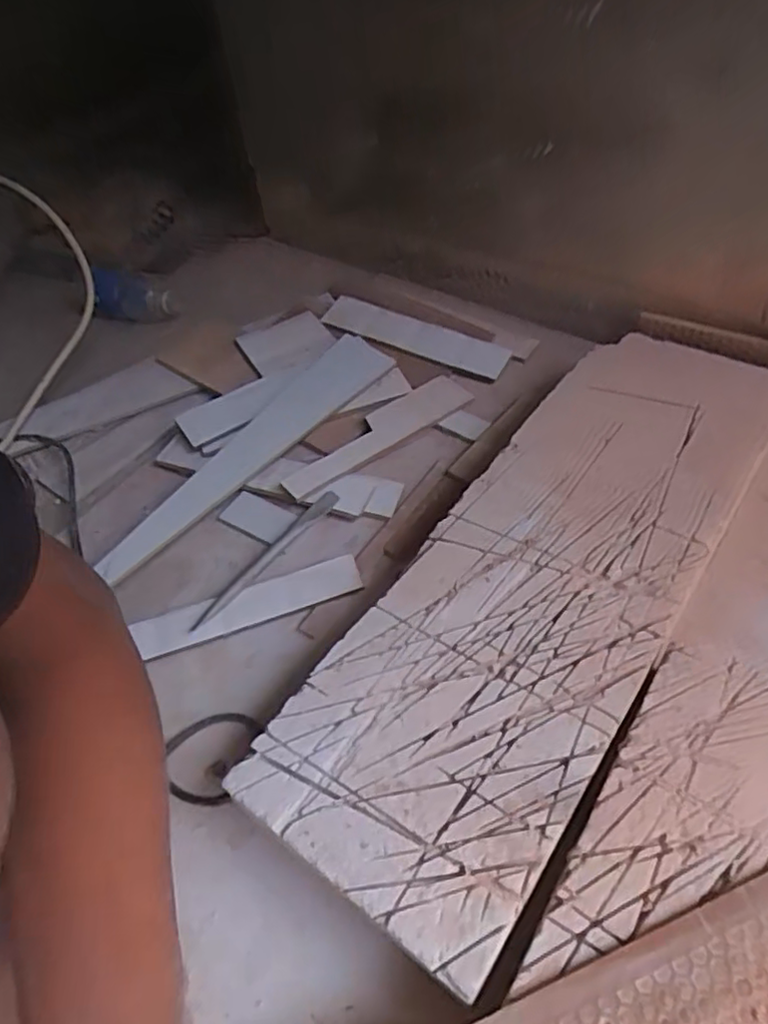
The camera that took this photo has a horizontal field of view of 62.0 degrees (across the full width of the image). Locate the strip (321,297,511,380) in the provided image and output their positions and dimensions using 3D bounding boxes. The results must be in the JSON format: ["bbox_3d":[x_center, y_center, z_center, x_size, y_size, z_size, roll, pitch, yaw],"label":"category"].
[{"bbox_3d":[0.038,-0.224,0.801,0.239,0.010,0.057,21,57,20],"label":"strip"}]

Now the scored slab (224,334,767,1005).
[{"bbox_3d":[0.141,0.036,0.513,0.192,0.016,0.565,29,60,25],"label":"scored slab"}]

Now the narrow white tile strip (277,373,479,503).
[{"bbox_3d":[-0.007,-0.084,0.682,0.234,0.009,0.053,-34,57,-20],"label":"narrow white tile strip"}]

